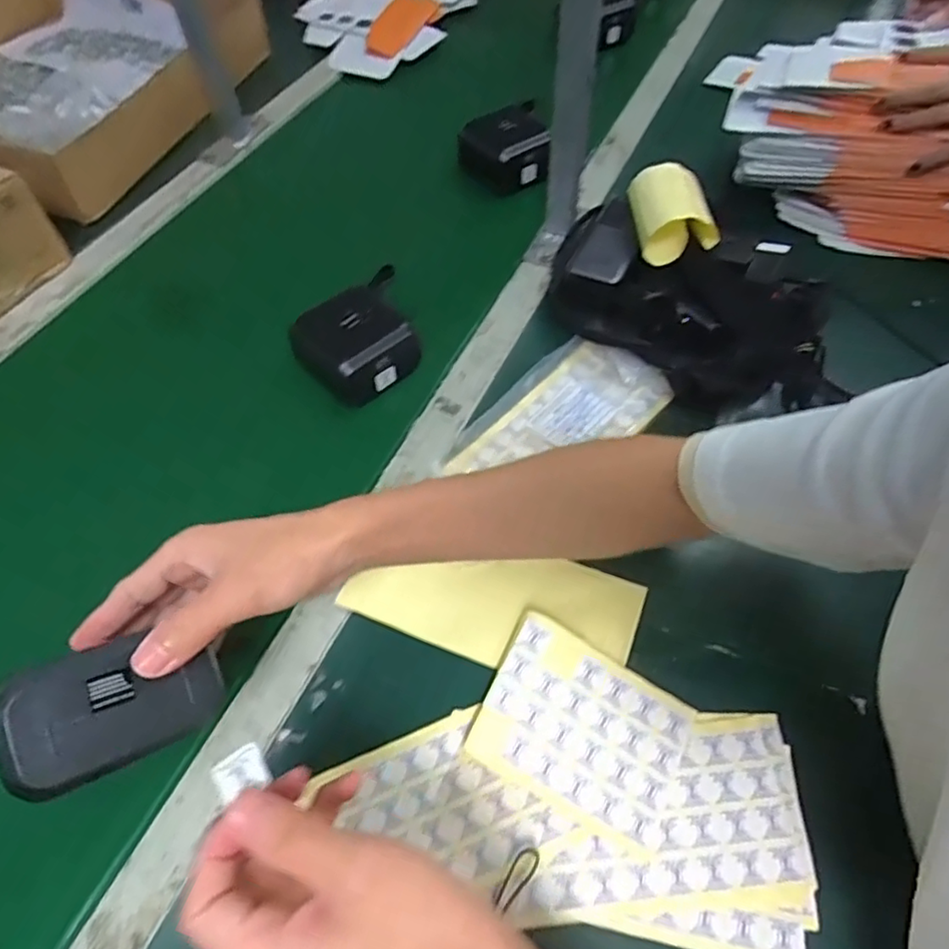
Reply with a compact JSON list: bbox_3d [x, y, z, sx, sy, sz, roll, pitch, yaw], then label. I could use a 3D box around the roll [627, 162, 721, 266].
[{"bbox_3d":[0.185,-0.246,0.583,0.068,0.043,0.090,0,57,1],"label":"roll"}]

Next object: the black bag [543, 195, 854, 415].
[{"bbox_3d":[0.190,-0.159,0.569,0.261,0.061,0.179,25,61,16],"label":"black bag"}]

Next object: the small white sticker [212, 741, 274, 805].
[{"bbox_3d":[-0.095,0.123,0.256,0.018,0.004,0.022,56,31,8],"label":"small white sticker"}]

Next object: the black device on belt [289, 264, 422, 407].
[{"bbox_3d":[-0.101,-0.117,0.562,0.105,0.061,0.077,-31,62,-18],"label":"black device on belt"}]

